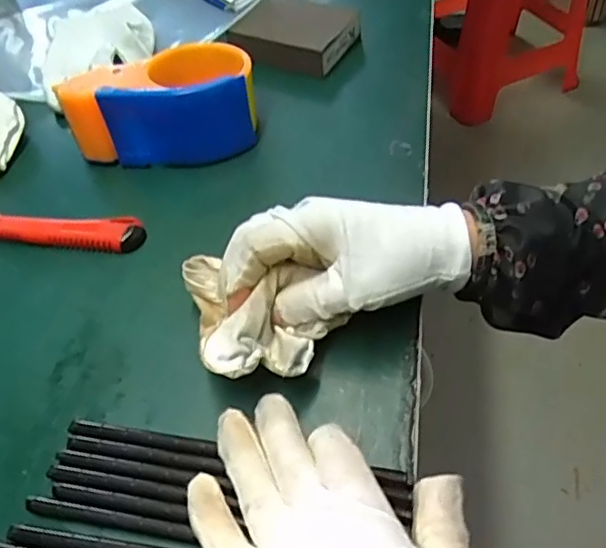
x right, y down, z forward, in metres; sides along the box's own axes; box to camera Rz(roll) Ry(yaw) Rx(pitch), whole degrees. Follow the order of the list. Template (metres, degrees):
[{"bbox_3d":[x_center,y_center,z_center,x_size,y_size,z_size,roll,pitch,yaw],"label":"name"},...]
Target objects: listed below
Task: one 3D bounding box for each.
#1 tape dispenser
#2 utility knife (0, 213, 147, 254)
[{"bbox_3d":[-0.104,-0.122,0.428,0.135,0.062,0.069,-13,51,-4],"label":"tape dispenser"},{"bbox_3d":[-0.176,-0.029,0.395,0.137,0.014,0.022,3,52,9],"label":"utility knife"}]

